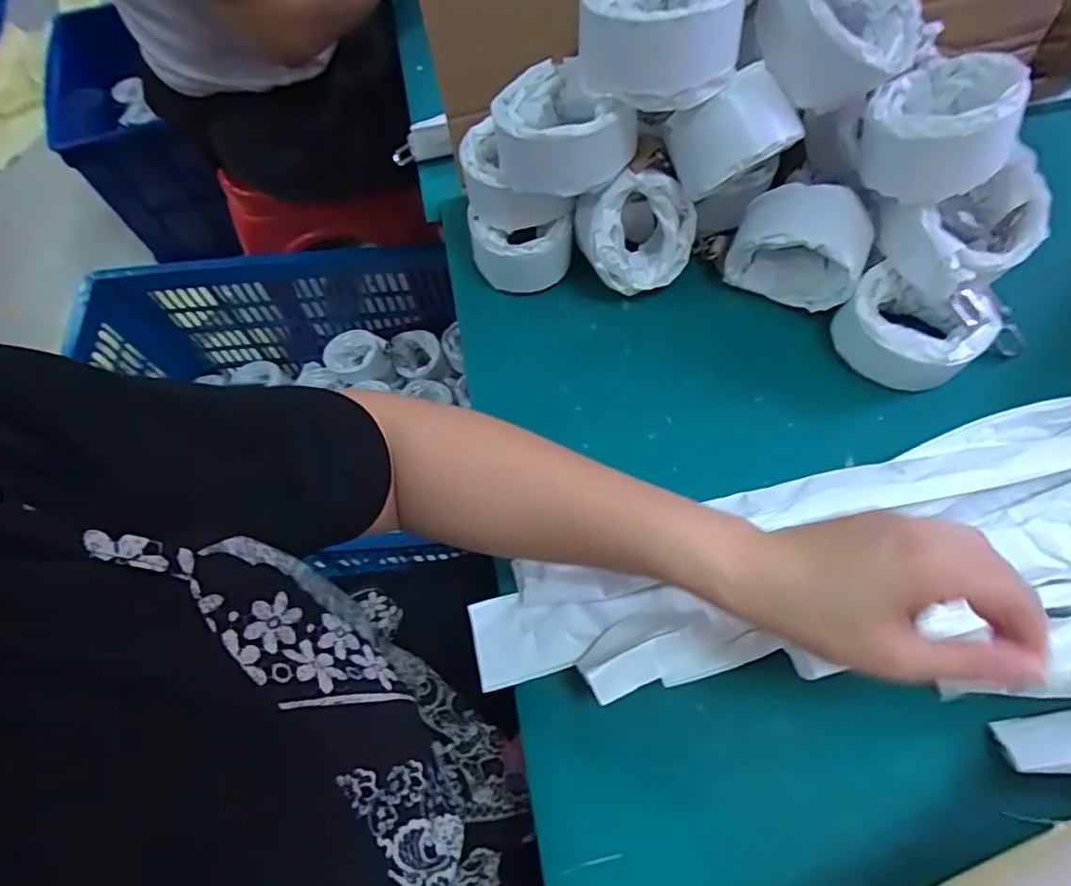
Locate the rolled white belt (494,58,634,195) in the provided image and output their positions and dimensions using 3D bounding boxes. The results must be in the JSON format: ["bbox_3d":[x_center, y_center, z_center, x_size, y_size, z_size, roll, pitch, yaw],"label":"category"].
[{"bbox_3d":[0.013,-0.216,0.431,0.077,0.051,0.091,-36,70,-12],"label":"rolled white belt"}]

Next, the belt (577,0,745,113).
[{"bbox_3d":[0.077,-0.258,0.381,0.098,0.051,0.094,10,68,7],"label":"belt"}]

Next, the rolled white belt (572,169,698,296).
[{"bbox_3d":[0.075,-0.173,0.495,0.089,0.102,0.054,-48,38,26],"label":"rolled white belt"}]

